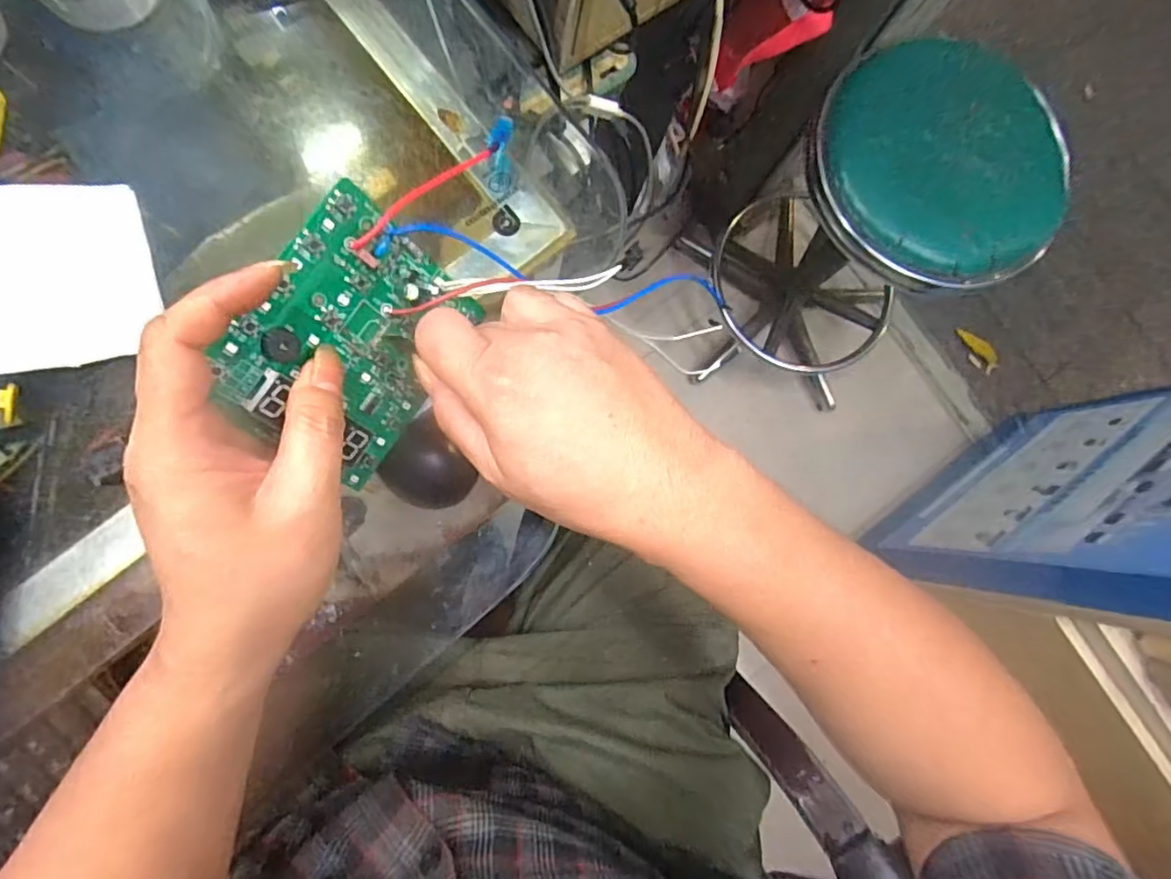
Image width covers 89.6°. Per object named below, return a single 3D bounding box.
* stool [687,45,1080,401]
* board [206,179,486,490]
[{"bbox_3d":[0.408,-0.288,0.973,0.336,0.556,0.340,1,84,-7],"label":"stool"},{"bbox_3d":[-0.102,-0.042,0.268,0.088,0.017,0.108,40,77,-44],"label":"board"}]

